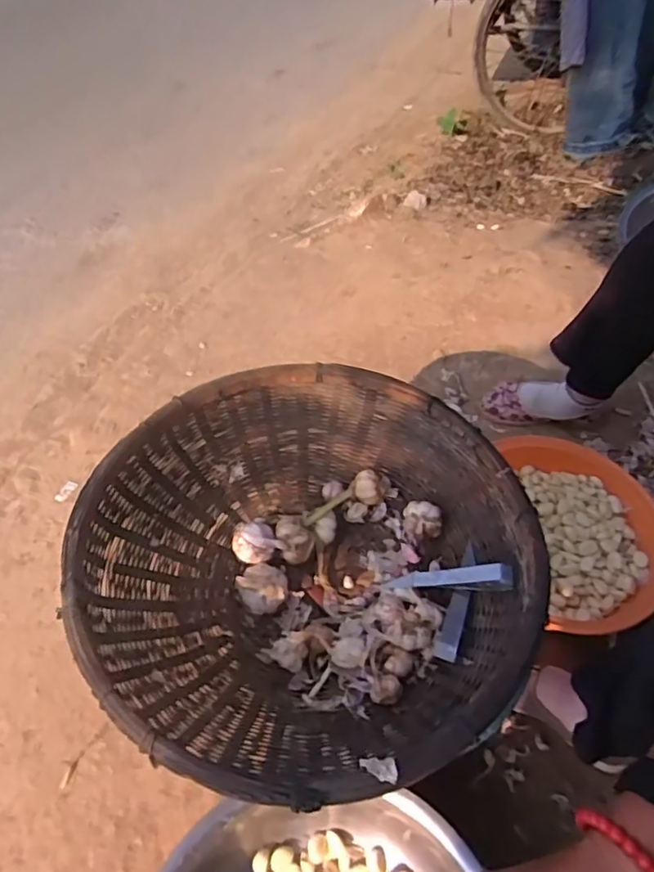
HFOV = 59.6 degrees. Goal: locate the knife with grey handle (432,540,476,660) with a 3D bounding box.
[{"bbox_3d":[0.137,0.167,0.583,0.023,0.011,0.131,15,51,21],"label":"knife with grey handle"}]

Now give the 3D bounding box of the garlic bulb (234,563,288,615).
[{"bbox_3d":[-0.069,0.164,0.616,0.047,0.035,0.043,-4,47,4],"label":"garlic bulb"}]

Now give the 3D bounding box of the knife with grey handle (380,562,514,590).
[{"bbox_3d":[0.124,0.148,0.597,0.133,0.015,0.023,-9,44,23],"label":"knife with grey handle"}]

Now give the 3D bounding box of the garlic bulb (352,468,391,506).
[{"bbox_3d":[0.053,0.057,0.683,0.043,0.034,0.034,-1,47,7],"label":"garlic bulb"}]

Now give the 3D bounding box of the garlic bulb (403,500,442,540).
[{"bbox_3d":[0.107,0.097,0.644,0.042,0.034,0.039,3,47,10],"label":"garlic bulb"}]

